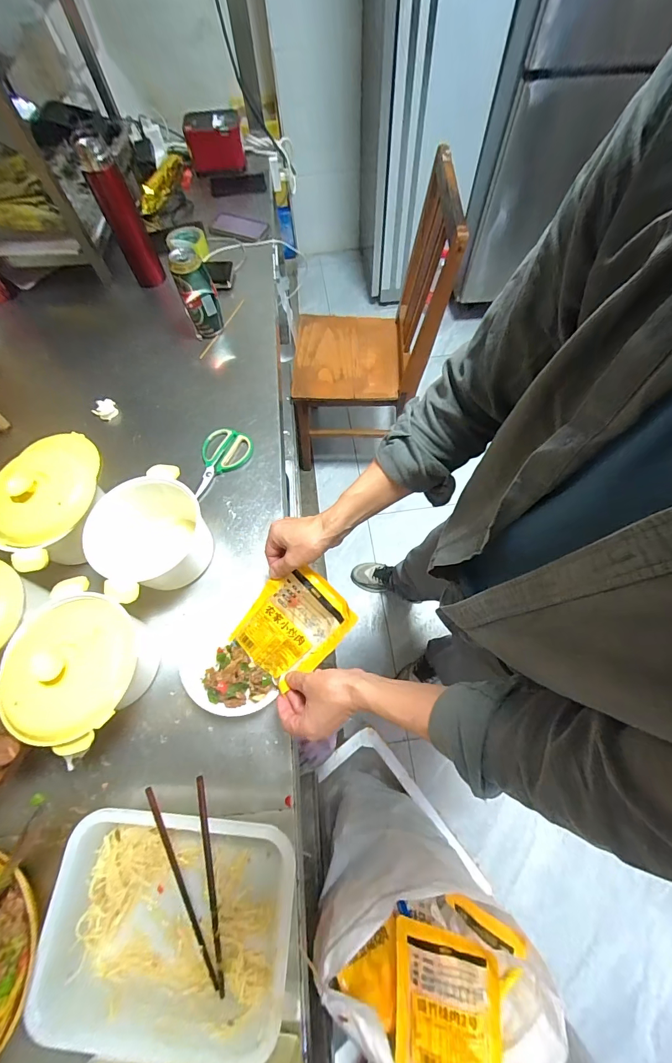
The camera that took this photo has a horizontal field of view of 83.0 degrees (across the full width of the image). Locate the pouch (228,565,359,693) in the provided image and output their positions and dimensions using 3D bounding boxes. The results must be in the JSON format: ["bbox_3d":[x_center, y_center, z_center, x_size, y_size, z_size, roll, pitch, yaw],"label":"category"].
[{"bbox_3d":[-0.062,0.133,0.550,0.137,0.025,0.150,38,89,18],"label":"pouch"}]

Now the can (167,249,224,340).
[{"bbox_3d":[-0.295,-0.507,0.826,0.070,0.186,0.058,-11,67,-2],"label":"can"}]

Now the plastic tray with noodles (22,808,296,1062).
[{"bbox_3d":[-0.192,0.460,0.458,0.281,0.072,0.206,2,67,3],"label":"plastic tray with noodles"}]

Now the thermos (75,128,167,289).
[{"bbox_3d":[-0.481,-0.706,0.868,0.072,0.279,0.060,-23,68,-8],"label":"thermos"}]

